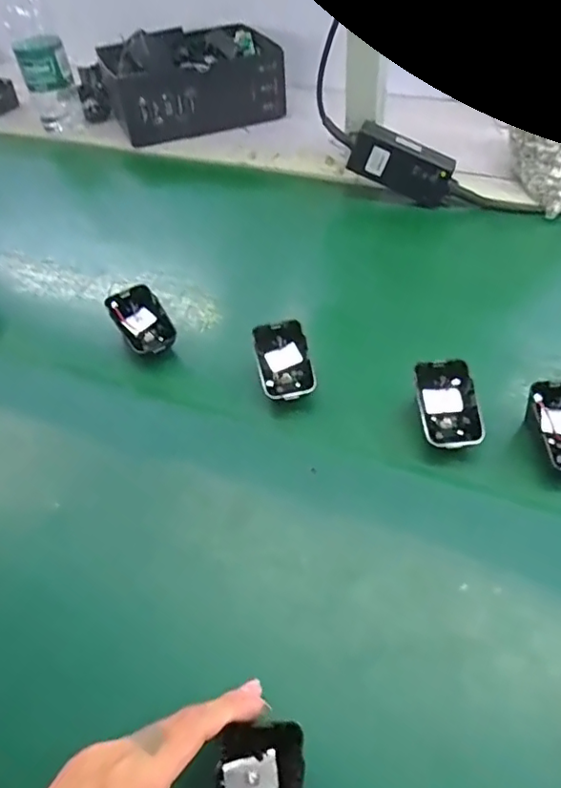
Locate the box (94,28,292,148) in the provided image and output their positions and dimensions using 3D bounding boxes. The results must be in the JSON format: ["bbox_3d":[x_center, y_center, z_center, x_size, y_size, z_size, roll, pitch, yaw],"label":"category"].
[{"bbox_3d":[-0.131,-0.468,0.832,0.248,0.087,0.164,-20,47,-10],"label":"box"}]

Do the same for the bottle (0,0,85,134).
[{"bbox_3d":[-0.336,-0.479,0.794,0.069,0.234,0.054,-19,47,-9],"label":"bottle"}]

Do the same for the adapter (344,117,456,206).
[{"bbox_3d":[0.139,-0.257,0.635,0.119,0.055,0.024,25,52,-5],"label":"adapter"}]

